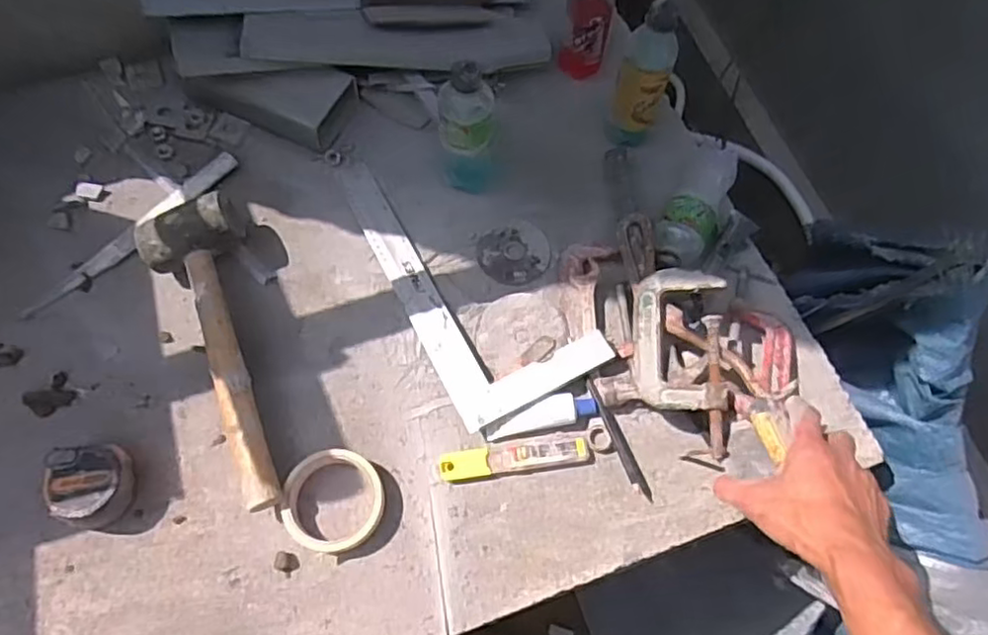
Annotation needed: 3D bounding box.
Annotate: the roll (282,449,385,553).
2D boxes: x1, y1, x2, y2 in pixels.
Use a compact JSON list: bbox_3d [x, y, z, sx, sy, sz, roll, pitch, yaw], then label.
[{"bbox_3d":[-0.151,0.173,0.622,0.091,0.029,0.092,1,67,-2],"label":"roll"}]

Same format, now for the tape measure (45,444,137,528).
[{"bbox_3d":[-0.377,0.158,0.611,0.069,0.045,0.077,-3,68,-3],"label":"tape measure"}]

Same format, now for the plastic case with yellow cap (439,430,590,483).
[{"bbox_3d":[0.021,0.137,0.651,0.147,0.018,0.031,-7,67,-6],"label":"plastic case with yellow cap"}]

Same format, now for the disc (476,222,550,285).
[{"bbox_3d":[0.025,-0.073,0.745,0.079,0.004,0.080,1,67,-2],"label":"disc"}]

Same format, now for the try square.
[{"bbox_3d":[-0.037,-0.060,0.727,0.163,0.009,0.352,-27,66,-12],"label":"try square"}]

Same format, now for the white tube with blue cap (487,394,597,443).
[{"bbox_3d":[0.049,0.098,0.660,0.110,0.018,0.030,-12,69,-4],"label":"white tube with blue cap"}]

